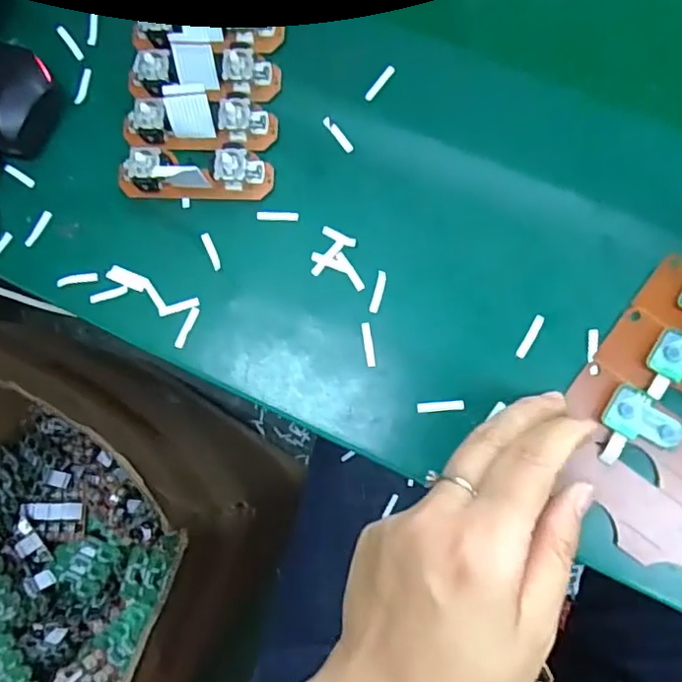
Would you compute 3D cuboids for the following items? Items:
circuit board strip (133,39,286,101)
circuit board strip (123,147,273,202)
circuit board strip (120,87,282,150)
[{"bbox_3d":[-0.067,-0.131,0.296,0.071,0.021,0.020,2,81,9],"label":"circuit board strip"},{"bbox_3d":[-0.072,-0.081,0.293,0.074,0.020,0.021,4,81,9],"label":"circuit board strip"},{"bbox_3d":[-0.070,-0.108,0.294,0.073,0.022,0.022,0,81,8],"label":"circuit board strip"}]

